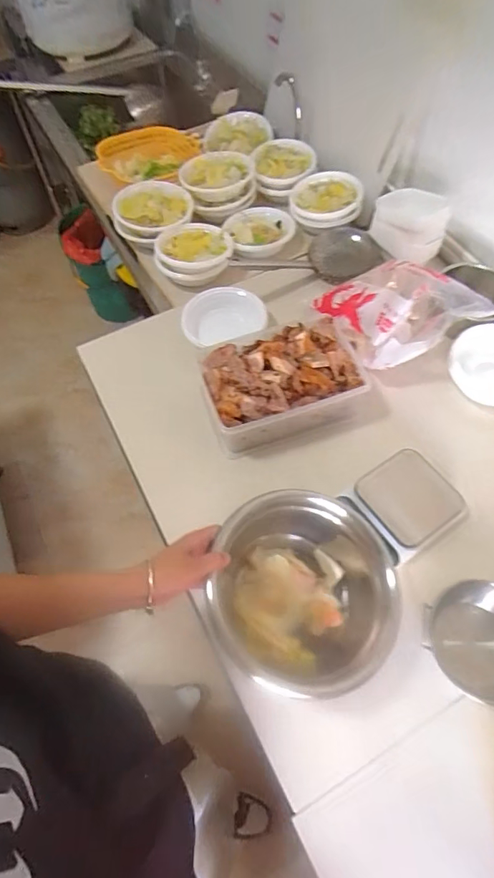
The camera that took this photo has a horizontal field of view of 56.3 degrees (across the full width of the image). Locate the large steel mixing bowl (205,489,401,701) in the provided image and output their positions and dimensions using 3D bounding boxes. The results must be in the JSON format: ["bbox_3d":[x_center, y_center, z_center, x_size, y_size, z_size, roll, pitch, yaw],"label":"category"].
[{"bbox_3d":[0.065,0.183,0.566,0.203,0.133,0.215,-1,60,2],"label":"large steel mixing bowl"}]

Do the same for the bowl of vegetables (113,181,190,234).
[{"bbox_3d":[-0.204,-0.495,1.015,0.163,0.053,0.162,-1,60,2],"label":"bowl of vegetables"}]

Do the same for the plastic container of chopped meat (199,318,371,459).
[{"bbox_3d":[0.055,-0.094,0.767,0.242,0.082,0.171,-16,61,-7],"label":"plastic container of chopped meat"}]

